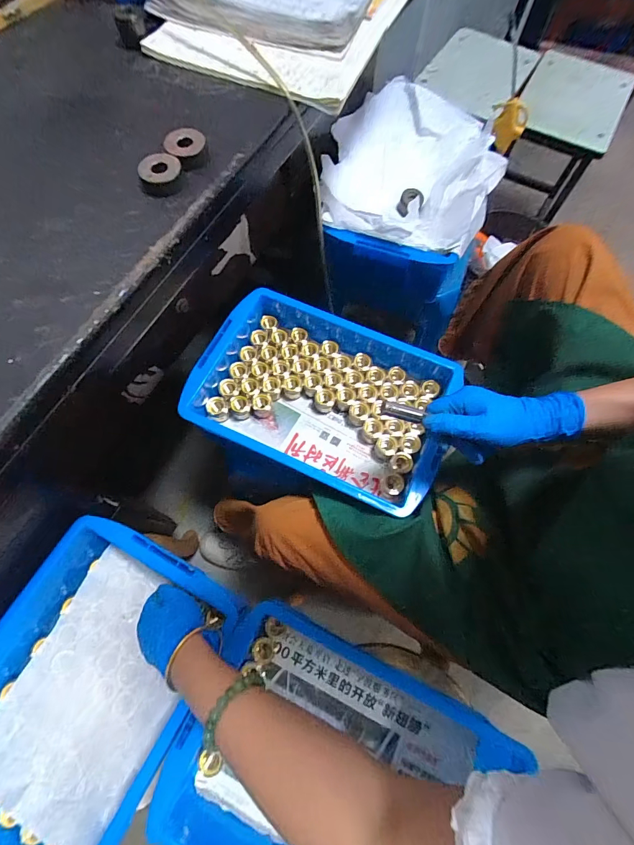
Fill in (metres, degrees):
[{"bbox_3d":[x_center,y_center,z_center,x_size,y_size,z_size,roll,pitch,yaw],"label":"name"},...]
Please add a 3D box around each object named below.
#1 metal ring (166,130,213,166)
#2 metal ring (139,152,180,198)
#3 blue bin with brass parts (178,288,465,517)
[{"bbox_3d":[-0.131,-0.281,0.376,0.041,0.005,0.032,-32,82,-9],"label":"metal ring"},{"bbox_3d":[-0.152,-0.242,0.367,0.038,0.015,0.043,-4,70,-3],"label":"metal ring"},{"bbox_3d":[0.006,-0.035,0.567,0.357,0.079,0.248,22,71,6],"label":"blue bin with brass parts"}]

